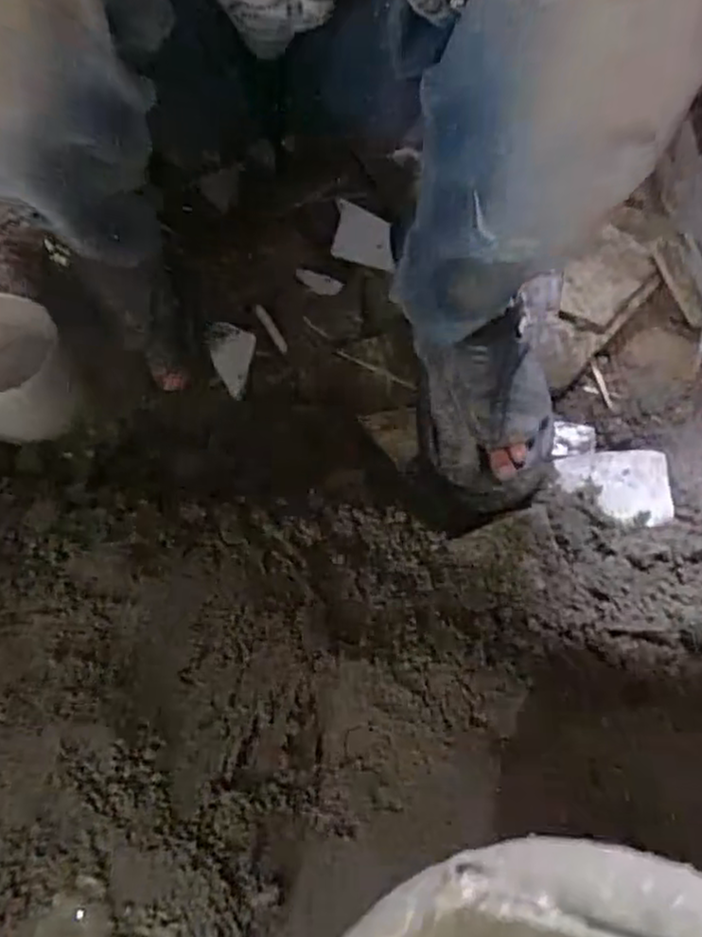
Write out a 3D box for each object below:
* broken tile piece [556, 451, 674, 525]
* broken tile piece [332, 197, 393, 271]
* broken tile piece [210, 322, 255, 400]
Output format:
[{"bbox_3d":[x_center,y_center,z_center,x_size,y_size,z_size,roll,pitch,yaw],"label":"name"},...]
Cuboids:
[{"bbox_3d":[0.202,0.014,0.551,0.087,0.007,0.068,-1,53,32],"label":"broken tile piece"},{"bbox_3d":[0.012,-0.214,0.652,0.055,0.004,0.056,6,90,1],"label":"broken tile piece"},{"bbox_3d":[-0.106,-0.094,0.611,0.038,0.012,0.063,10,69,1],"label":"broken tile piece"}]

